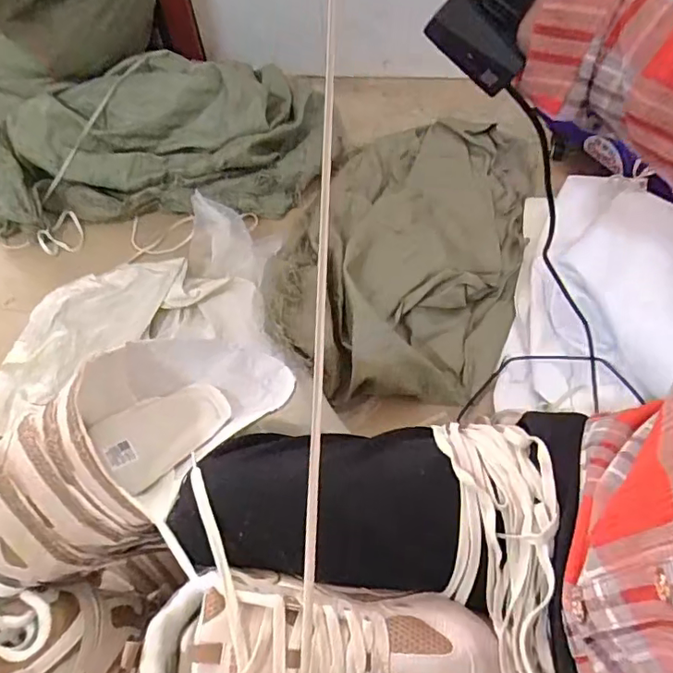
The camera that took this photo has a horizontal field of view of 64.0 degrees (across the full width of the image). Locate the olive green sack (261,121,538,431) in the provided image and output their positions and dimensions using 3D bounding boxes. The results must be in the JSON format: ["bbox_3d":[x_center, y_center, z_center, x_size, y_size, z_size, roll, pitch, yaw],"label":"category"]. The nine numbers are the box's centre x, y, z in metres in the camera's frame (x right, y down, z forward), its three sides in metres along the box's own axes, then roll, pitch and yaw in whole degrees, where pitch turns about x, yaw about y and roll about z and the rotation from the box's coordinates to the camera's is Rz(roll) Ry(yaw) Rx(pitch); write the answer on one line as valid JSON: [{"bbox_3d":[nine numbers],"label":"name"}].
[{"bbox_3d":[0.131,-0.194,0.994,0.419,0.126,0.708,16,60,13],"label":"olive green sack"}]

